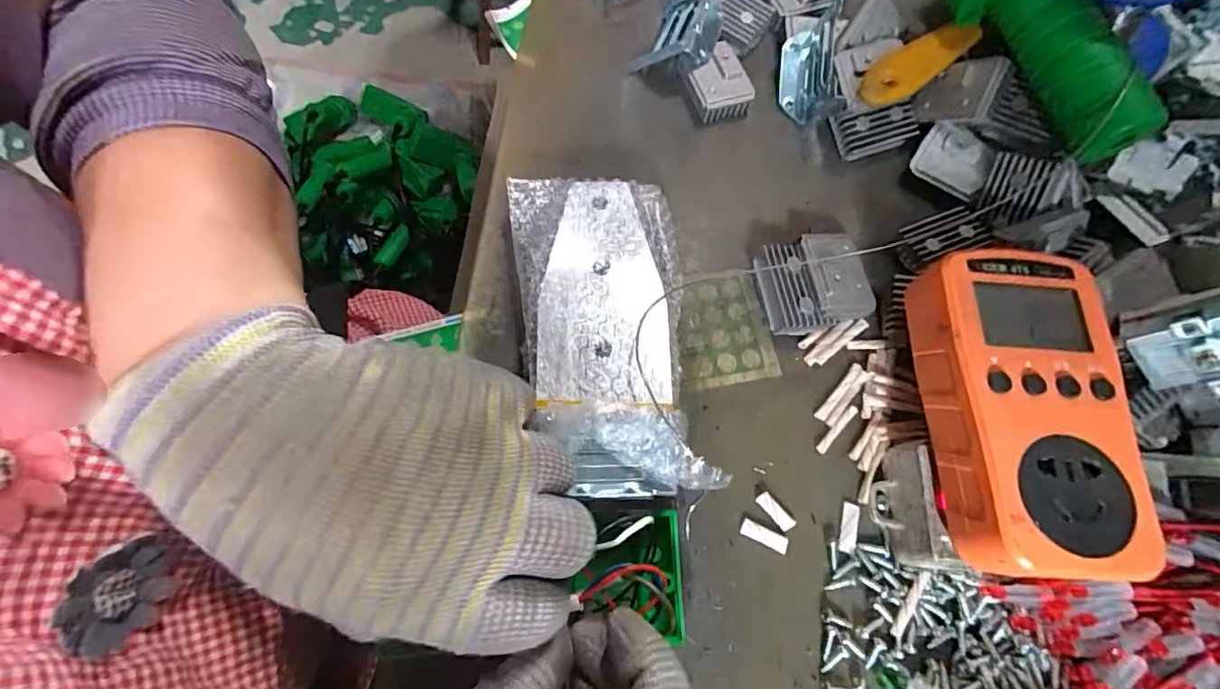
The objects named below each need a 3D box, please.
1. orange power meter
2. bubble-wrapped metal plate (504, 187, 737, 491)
[{"bbox_3d":[0.165,0.024,0.211,0.065,0.026,0.125,3,72,-2],"label":"orange power meter"},{"bbox_3d":[-0.001,-0.010,0.242,0.076,0.025,0.155,-9,66,-3],"label":"bubble-wrapped metal plate"}]

